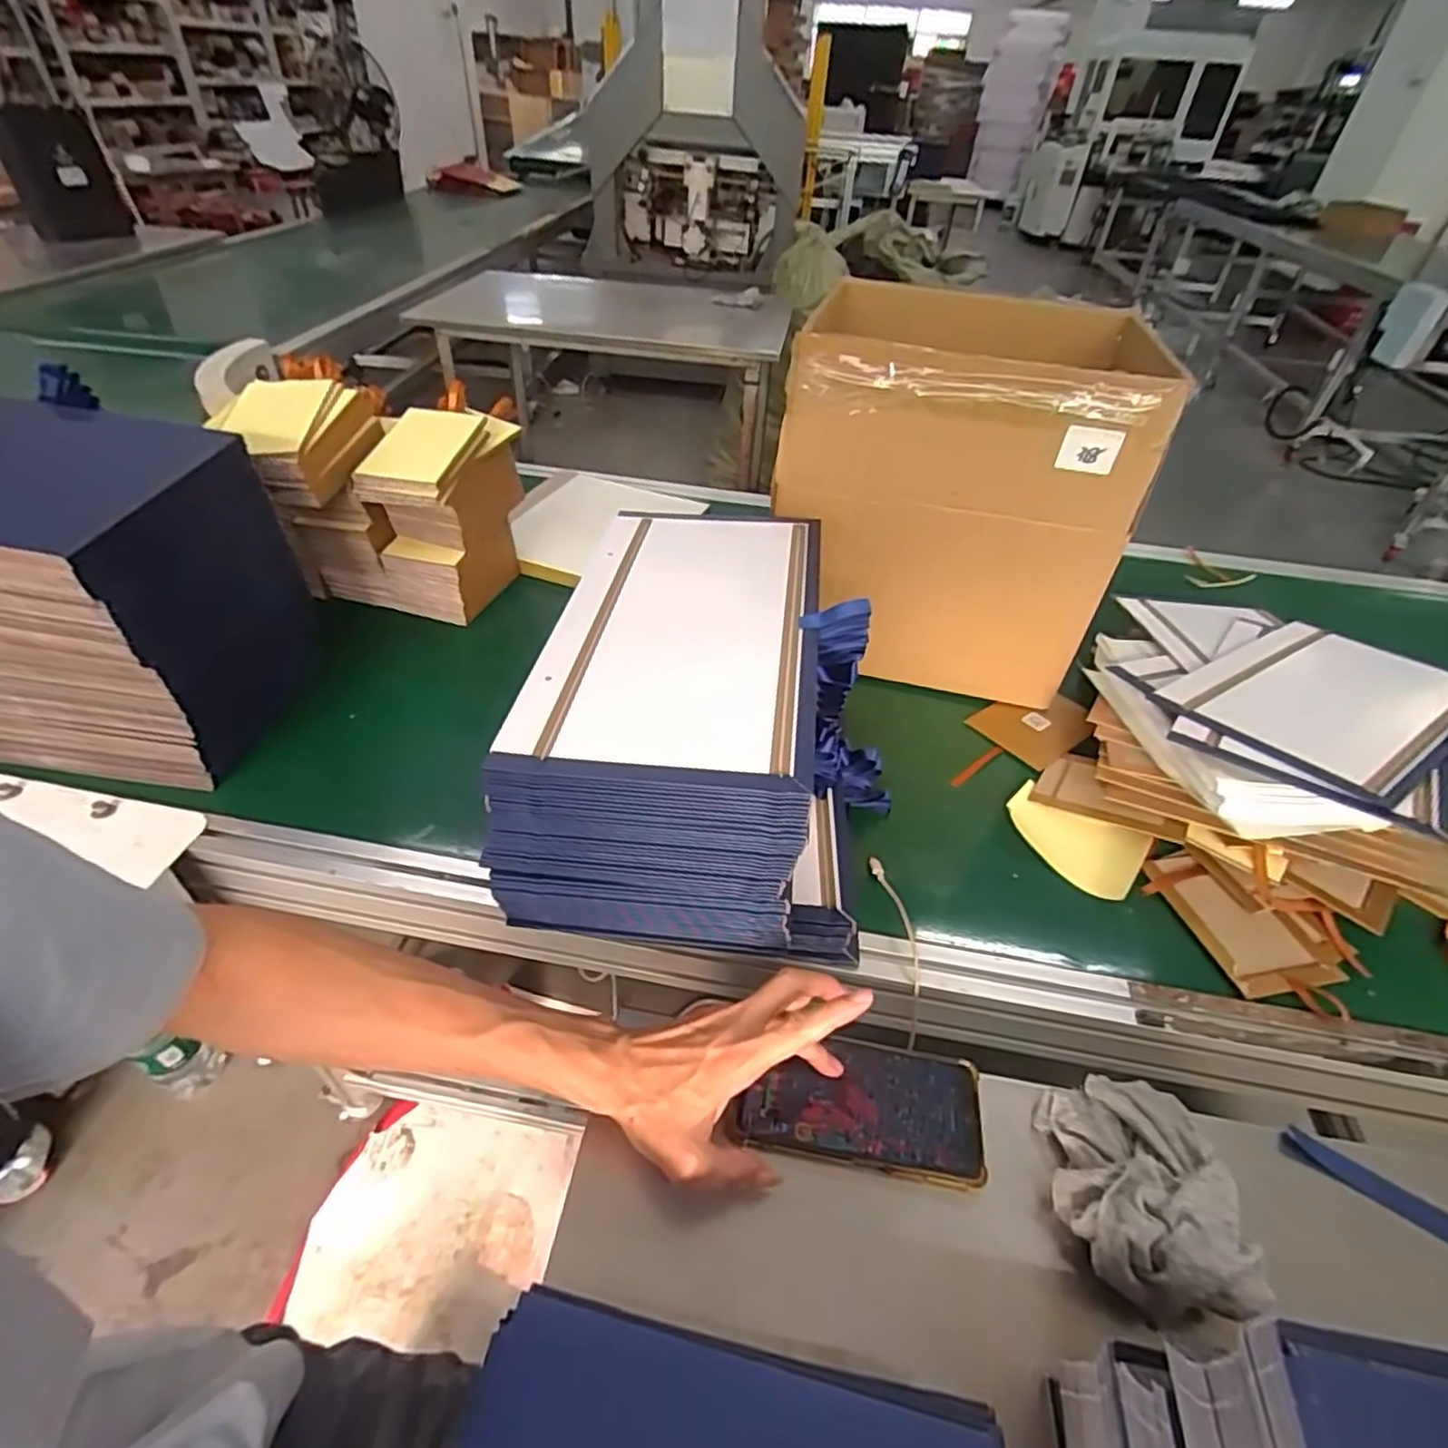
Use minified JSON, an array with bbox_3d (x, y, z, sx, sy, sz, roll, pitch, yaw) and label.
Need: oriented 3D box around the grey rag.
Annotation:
[{"bbox_3d":[0.259,0.288,0.444,0.097,0.076,0.135,6,43,2],"label":"grey rag"}]

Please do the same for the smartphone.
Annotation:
[{"bbox_3d":[0.092,0.258,0.482,0.164,0.009,0.079,9,50,3],"label":"smartphone"}]

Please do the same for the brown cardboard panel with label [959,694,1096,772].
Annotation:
[{"bbox_3d":[0.372,-0.002,0.843,0.131,0.010,0.105,-27,48,-23],"label":"brown cardboard panel with label"}]

